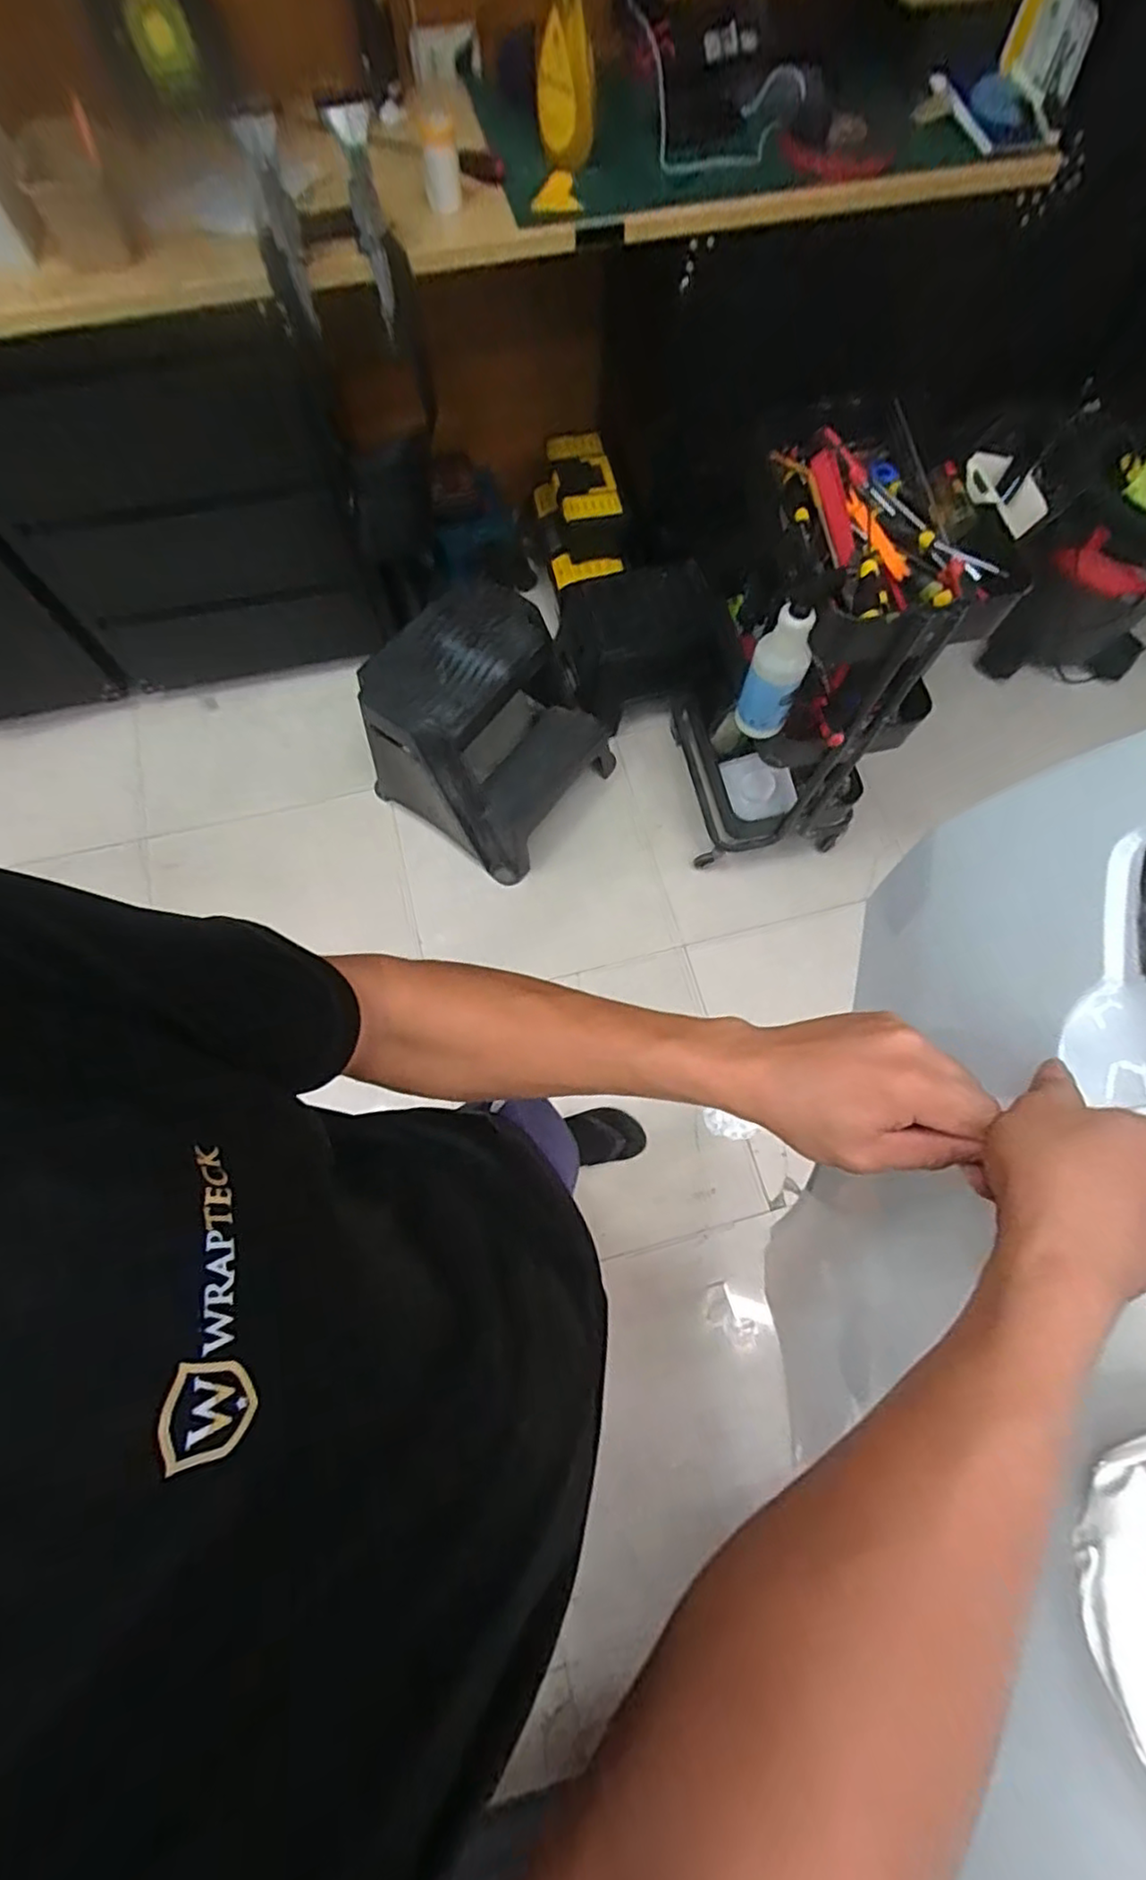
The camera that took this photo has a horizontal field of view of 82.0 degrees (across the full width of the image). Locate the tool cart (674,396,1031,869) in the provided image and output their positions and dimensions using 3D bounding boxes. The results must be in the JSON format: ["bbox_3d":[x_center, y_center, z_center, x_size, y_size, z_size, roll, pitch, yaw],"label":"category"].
[{"bbox_3d":[0.459,-0.530,1.338,0.368,0.760,0.464,-2,72,-1],"label":"tool cart"}]

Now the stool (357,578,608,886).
[{"bbox_3d":[-0.195,-0.474,1.511,0.423,0.411,0.414,35,75,10],"label":"stool"}]

